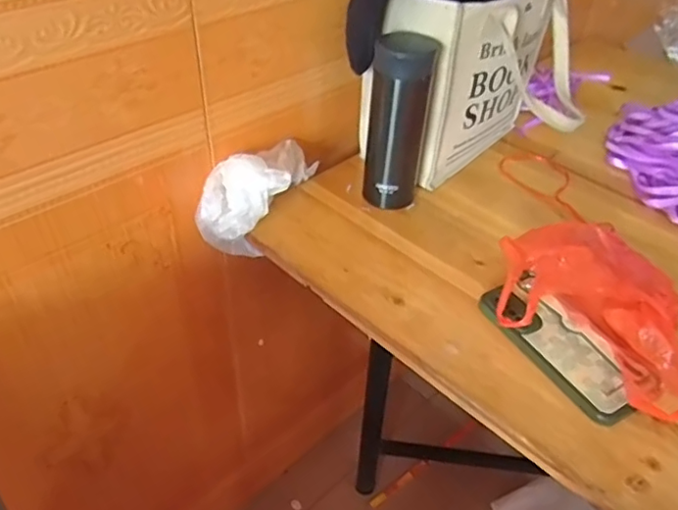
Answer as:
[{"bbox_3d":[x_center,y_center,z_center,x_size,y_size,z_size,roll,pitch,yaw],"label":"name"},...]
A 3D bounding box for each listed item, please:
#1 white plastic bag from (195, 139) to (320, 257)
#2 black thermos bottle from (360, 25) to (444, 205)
[{"bbox_3d":[-0.097,-0.071,0.692,0.097,0.121,0.157,12,42,11],"label":"white plastic bag"},{"bbox_3d":[0.067,-0.149,0.668,0.066,0.185,0.080,9,42,7],"label":"black thermos bottle"}]

